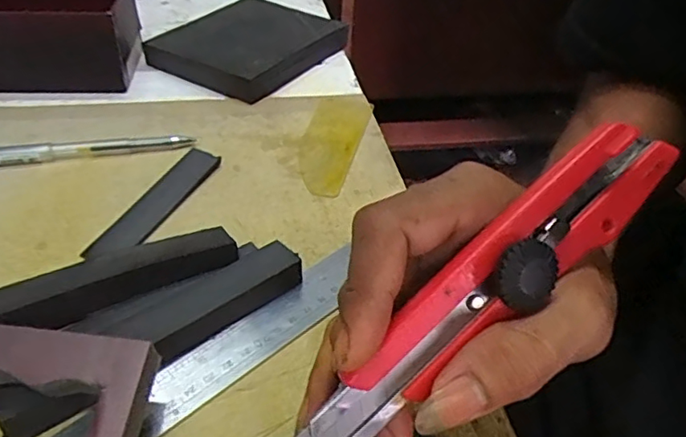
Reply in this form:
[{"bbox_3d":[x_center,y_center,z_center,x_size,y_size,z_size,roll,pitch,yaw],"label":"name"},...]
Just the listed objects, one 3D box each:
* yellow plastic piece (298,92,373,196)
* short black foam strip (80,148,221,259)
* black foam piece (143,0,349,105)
[{"bbox_3d":[-0.008,-0.059,0.413,0.041,0.004,0.133,10,40,7],"label":"yellow plastic piece"},{"bbox_3d":[-0.111,-0.010,0.345,0.024,0.007,0.106,16,41,14],"label":"short black foam strip"},{"bbox_3d":[-0.082,-0.159,0.514,0.130,0.022,0.149,26,45,24],"label":"black foam piece"}]

